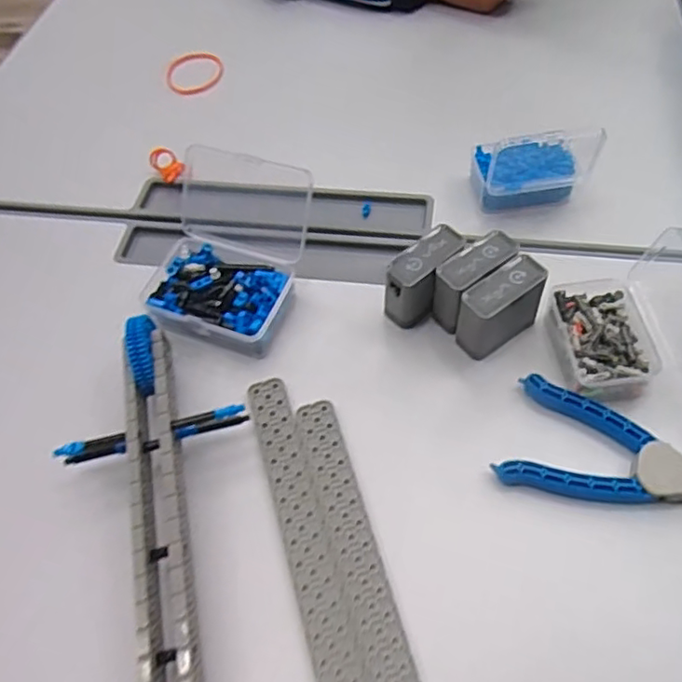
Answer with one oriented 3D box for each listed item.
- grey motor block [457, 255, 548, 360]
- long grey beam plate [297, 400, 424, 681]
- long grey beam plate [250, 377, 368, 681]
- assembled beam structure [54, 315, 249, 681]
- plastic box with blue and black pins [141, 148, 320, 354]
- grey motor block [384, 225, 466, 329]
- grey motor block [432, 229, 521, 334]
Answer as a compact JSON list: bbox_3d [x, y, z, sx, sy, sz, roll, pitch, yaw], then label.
[{"bbox_3d":[0.104,-0.019,0.395,0.055,0.053,0.028,-33,60,-17],"label":"grey motor block"},{"bbox_3d":[0.014,0.131,0.328,0.026,0.004,0.223,-16,56,-6],"label":"long grey beam plate"},{"bbox_3d":[-0.018,0.118,0.340,0.027,0.005,0.224,-15,56,-5],"label":"long grey beam plate"},{"bbox_3d":[-0.096,0.102,0.333,0.123,0.043,0.256,-12,56,-3],"label":"assembled beam structure"},{"bbox_3d":[-0.080,-0.062,0.417,0.096,0.081,0.103,16,59,15],"label":"plastic box with blue and black pins"},{"bbox_3d":[0.056,-0.040,0.413,0.023,0.054,0.056,38,67,26],"label":"grey motor block"},{"bbox_3d":[0.088,-0.039,0.406,0.058,0.045,0.026,-35,60,-18],"label":"grey motor block"}]

